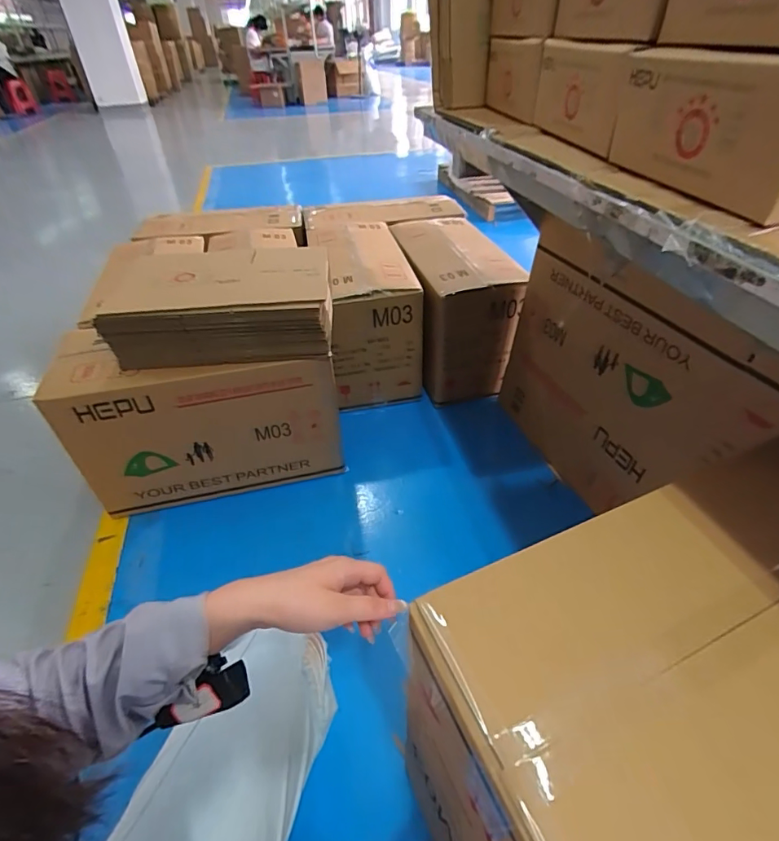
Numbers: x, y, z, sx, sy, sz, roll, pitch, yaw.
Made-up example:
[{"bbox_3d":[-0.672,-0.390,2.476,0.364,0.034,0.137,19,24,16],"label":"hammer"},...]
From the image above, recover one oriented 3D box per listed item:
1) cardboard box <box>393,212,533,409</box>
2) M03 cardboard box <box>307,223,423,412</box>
[{"bbox_3d":[0.188,-0.382,1.501,0.281,0.362,0.580,-9,40,-8],"label":"cardboard box"},{"bbox_3d":[-0.082,-0.333,1.484,0.278,0.399,0.518,-11,41,-10],"label":"M03 cardboard box"}]

